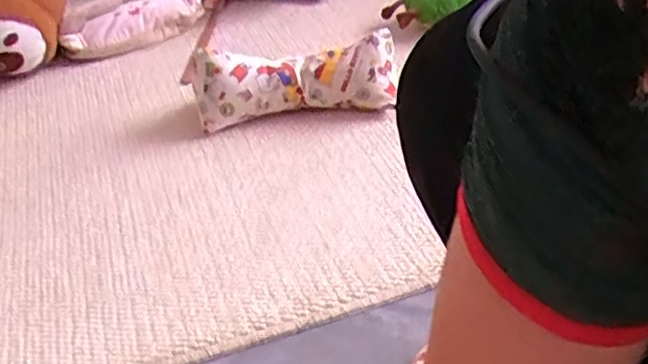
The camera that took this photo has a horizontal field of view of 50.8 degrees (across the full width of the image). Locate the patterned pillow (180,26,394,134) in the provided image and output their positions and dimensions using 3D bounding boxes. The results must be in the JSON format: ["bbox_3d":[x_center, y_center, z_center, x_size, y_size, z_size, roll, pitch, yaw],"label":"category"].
[{"bbox_3d":[-0.047,-0.159,1.048,0.312,0.092,0.106,-5,37,3],"label":"patterned pillow"}]

